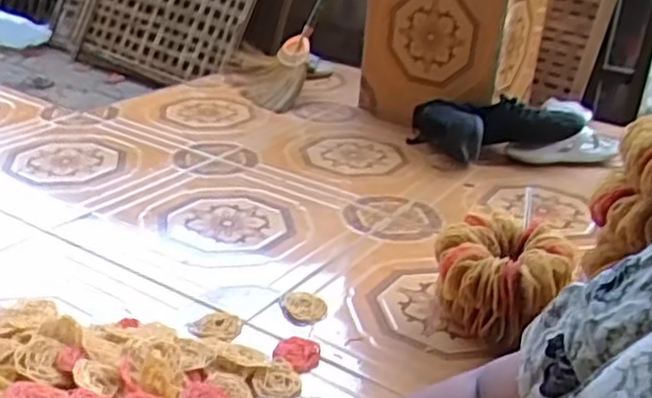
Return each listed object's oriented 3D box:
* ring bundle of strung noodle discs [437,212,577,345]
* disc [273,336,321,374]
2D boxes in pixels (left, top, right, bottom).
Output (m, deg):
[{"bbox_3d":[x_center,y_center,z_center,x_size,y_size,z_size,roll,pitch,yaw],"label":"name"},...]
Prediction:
[{"bbox_3d":[0.221,0.113,0.920,0.154,0.128,0.136,13,27,19],"label":"ring bundle of strung noodle discs"},{"bbox_3d":[-0.035,0.185,0.873,0.058,0.009,0.055,3,25,-1],"label":"disc"}]

